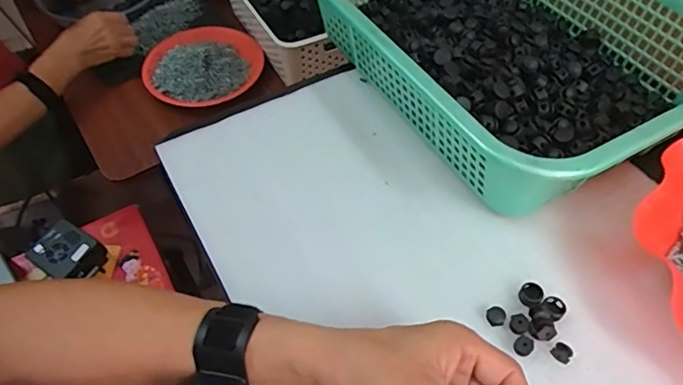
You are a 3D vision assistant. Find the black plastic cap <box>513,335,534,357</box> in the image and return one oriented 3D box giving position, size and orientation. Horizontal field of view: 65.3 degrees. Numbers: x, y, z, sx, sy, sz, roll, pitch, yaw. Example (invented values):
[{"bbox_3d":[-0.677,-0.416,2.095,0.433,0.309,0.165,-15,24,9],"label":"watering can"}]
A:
[{"bbox_3d":[0.131,0.109,0.381,0.013,0.007,0.015,33,63,24],"label":"black plastic cap"}]

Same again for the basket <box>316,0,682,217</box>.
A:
[{"bbox_3d":[0.162,-0.163,0.516,0.287,0.096,0.373,-27,57,-15],"label":"basket"}]

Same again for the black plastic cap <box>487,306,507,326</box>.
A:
[{"bbox_3d":[0.115,0.092,0.397,0.013,0.007,0.013,-2,55,3],"label":"black plastic cap"}]

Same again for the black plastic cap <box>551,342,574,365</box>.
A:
[{"bbox_3d":[0.156,0.114,0.377,0.013,0.009,0.011,34,64,24],"label":"black plastic cap"}]

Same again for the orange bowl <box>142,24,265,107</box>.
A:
[{"bbox_3d":[-0.227,-0.224,0.865,0.183,0.052,0.174,-2,55,3],"label":"orange bowl"}]

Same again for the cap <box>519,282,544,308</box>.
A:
[{"bbox_3d":[0.143,0.078,0.403,0.016,0.008,0.019,33,63,24],"label":"cap"}]

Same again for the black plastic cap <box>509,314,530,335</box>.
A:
[{"bbox_3d":[0.130,0.097,0.390,0.013,0.006,0.014,-2,55,3],"label":"black plastic cap"}]

